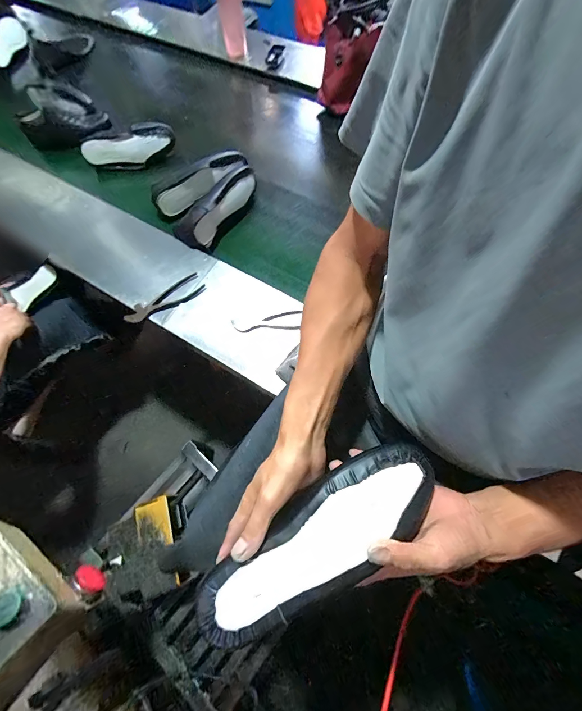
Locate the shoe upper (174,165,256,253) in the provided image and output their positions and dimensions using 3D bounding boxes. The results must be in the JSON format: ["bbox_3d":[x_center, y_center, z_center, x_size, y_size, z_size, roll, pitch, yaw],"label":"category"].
[{"bbox_3d":[-0.194,-0.404,0.836,0.100,0.086,0.272,30,71,15],"label":"shoe upper"}]

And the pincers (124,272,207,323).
[{"bbox_3d":[-0.299,-0.133,0.746,0.190,0.016,0.058,-33,68,-11],"label":"pincers"}]

